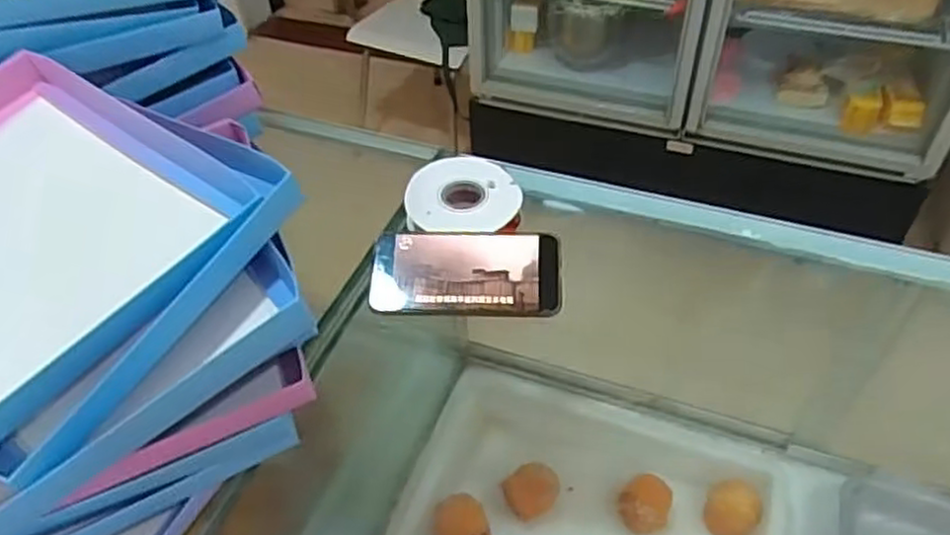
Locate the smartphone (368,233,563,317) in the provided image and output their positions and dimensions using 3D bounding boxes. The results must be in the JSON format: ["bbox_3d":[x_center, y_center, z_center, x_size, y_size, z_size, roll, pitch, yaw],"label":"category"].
[{"bbox_3d":[-0.008,0.005,0.621,0.160,0.012,0.077,3,64,5],"label":"smartphone"}]

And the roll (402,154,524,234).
[{"bbox_3d":[-0.010,-0.066,0.678,0.104,0.024,0.100,1,48,4],"label":"roll"}]

